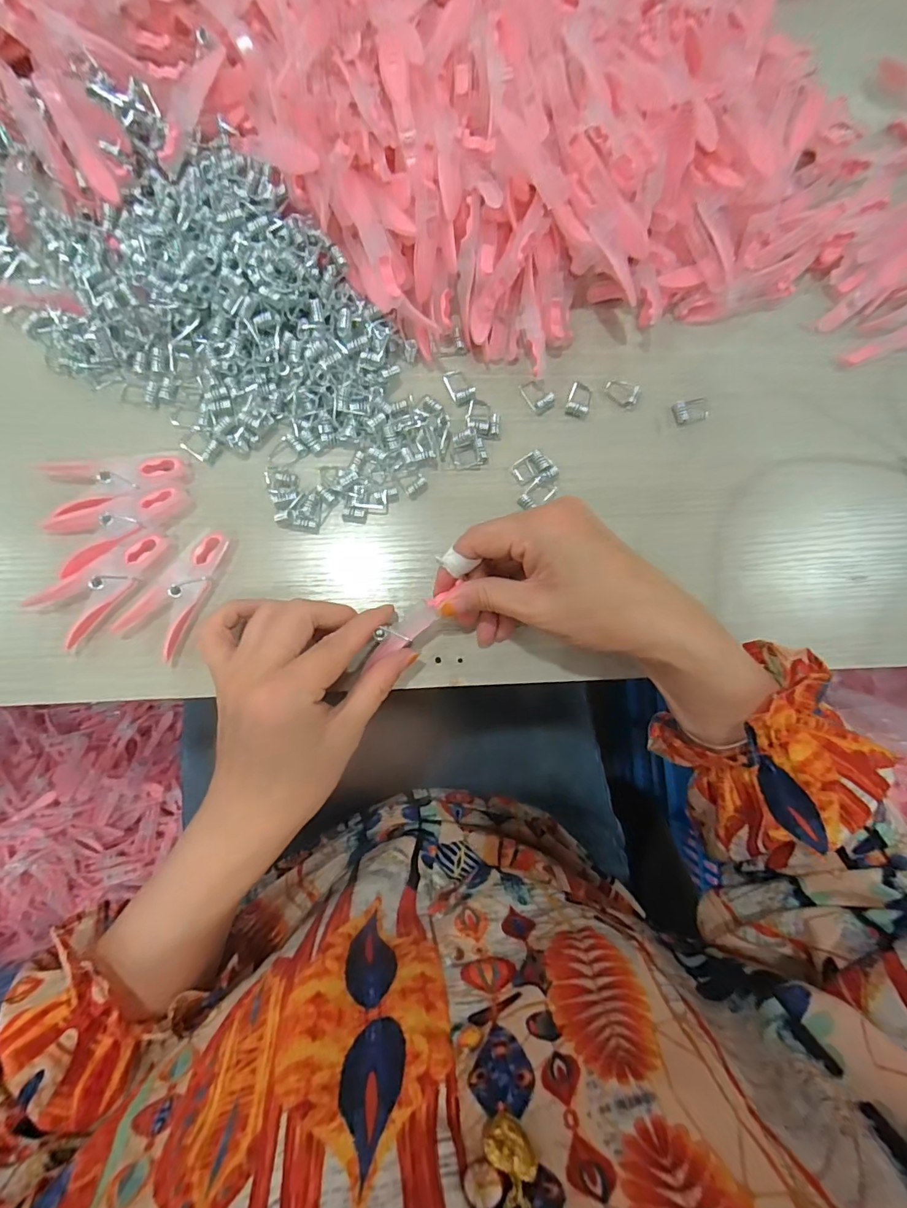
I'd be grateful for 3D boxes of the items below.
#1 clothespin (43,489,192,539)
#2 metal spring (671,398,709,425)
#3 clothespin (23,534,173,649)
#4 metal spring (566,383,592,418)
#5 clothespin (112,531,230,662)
[{"bbox_3d":[-0.192,-0.050,0.280,0.072,0.009,0.025,-10,85,-6],"label":"clothespin"},{"bbox_3d":[0.158,-0.129,0.326,0.024,0.005,0.014,-14,86,-6],"label":"metal spring"},{"bbox_3d":[-0.195,-0.012,0.278,0.075,0.012,0.032,-42,89,-8],"label":"clothespin"},{"bbox_3d":[0.083,-0.134,0.321,0.015,0.006,0.023,18,83,-3],"label":"metal spring"},{"bbox_3d":[-0.156,-0.009,0.282,0.037,0.012,0.076,32,83,-1],"label":"clothespin"}]

